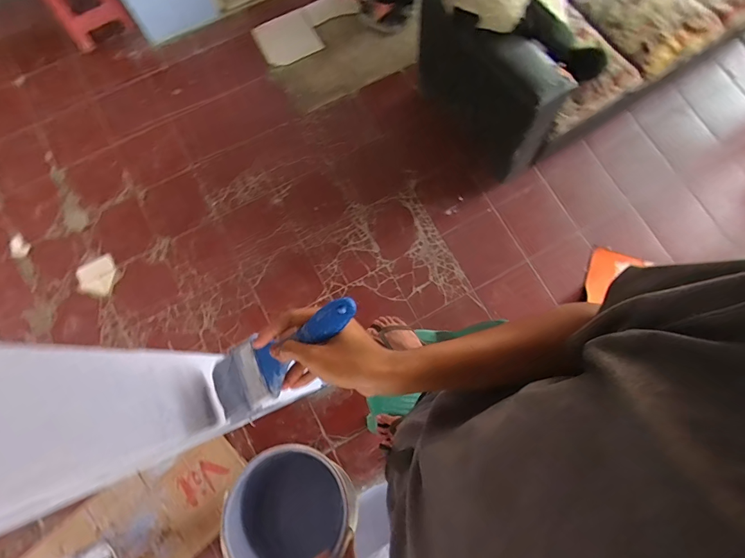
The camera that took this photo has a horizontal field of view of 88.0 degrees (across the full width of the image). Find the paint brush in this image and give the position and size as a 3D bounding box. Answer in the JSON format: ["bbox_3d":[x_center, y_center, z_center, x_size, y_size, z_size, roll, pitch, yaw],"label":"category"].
[{"bbox_3d":[-0.102,0.081,0.413,0.223,0.018,0.072,-36,77,25],"label":"paint brush"}]

